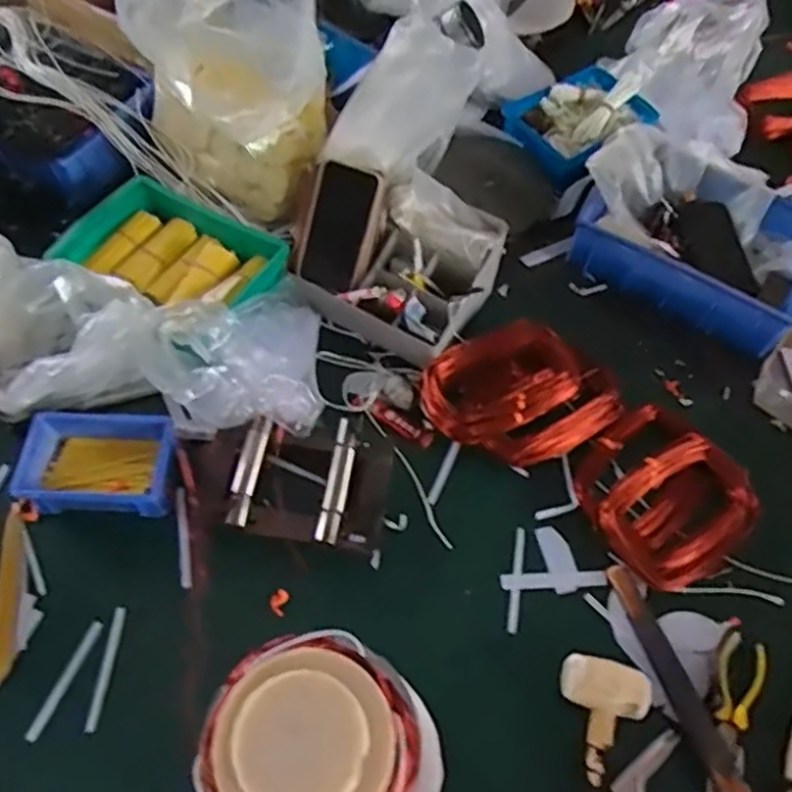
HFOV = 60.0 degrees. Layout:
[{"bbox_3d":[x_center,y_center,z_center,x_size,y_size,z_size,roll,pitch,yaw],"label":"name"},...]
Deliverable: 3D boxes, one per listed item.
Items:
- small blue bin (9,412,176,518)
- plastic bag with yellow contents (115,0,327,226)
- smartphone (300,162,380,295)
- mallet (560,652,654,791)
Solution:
[{"bbox_3d":[-0.311,0.070,0.724,0.149,0.048,0.102,-1,60,-2],"label":"small blue bin"},{"bbox_3d":[-0.194,-0.377,0.791,0.196,0.295,0.223,-21,63,-15],"label":"plastic bag with yellow contents"},{"bbox_3d":[-0.068,-0.191,0.788,0.071,0.149,0.013,25,35,11],"label":"smartphone"},{"bbox_3d":[0.155,0.354,0.583,0.077,0.049,0.248,19,61,9],"label":"mallet"}]

